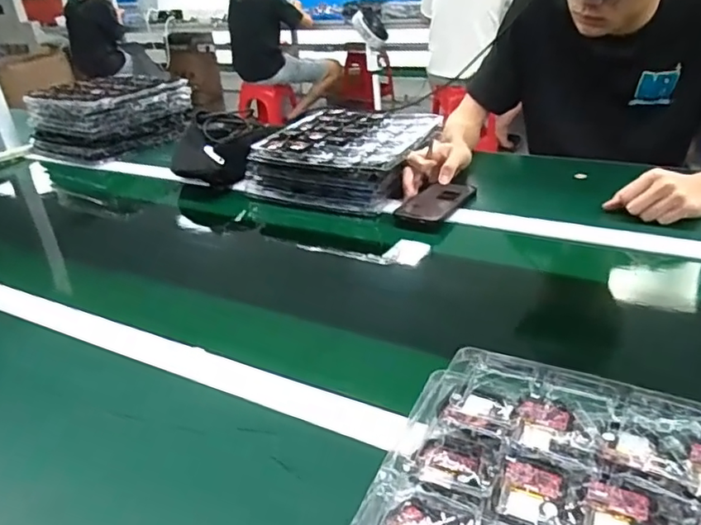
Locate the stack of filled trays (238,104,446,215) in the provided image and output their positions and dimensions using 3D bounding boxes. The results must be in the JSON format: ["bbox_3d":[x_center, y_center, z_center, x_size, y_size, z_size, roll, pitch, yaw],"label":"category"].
[{"bbox_3d":[0.003,-0.202,1.034,0.280,0.092,0.284,10,33,25],"label":"stack of filled trays"}]

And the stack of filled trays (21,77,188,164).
[{"bbox_3d":[-0.568,-0.357,1.339,0.258,0.130,0.308,12,34,28],"label":"stack of filled trays"}]

